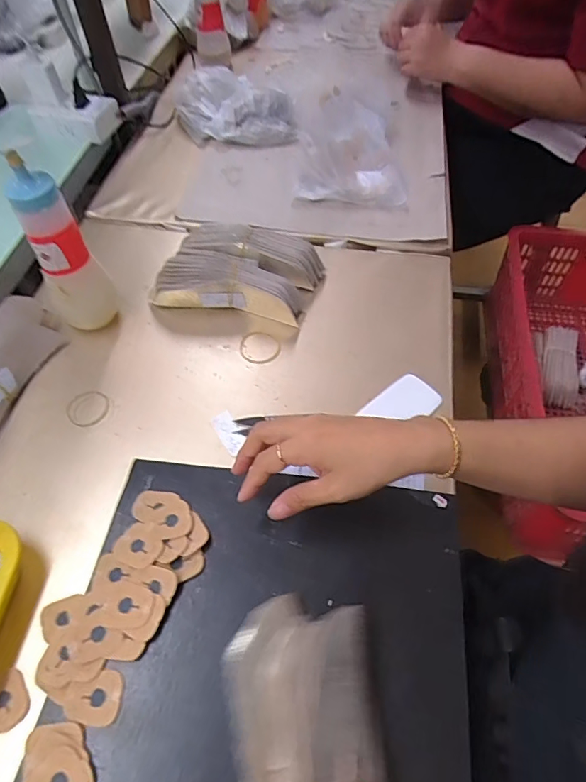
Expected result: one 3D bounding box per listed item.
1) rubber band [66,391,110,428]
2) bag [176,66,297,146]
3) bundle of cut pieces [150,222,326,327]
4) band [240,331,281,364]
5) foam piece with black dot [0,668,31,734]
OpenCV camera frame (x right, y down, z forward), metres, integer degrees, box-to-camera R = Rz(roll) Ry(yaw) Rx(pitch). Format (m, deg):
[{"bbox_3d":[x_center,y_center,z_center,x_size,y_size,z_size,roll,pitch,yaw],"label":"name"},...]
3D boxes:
[{"bbox_3d":[-0.224,0.018,0.509,0.046,0.004,0.045,16,57,10],"label":"rubber band"},{"bbox_3d":[-0.098,-0.489,0.810,0.203,0.064,0.165,-2,56,-2],"label":"bag"},{"bbox_3d":[-0.067,-0.150,0.586,0.198,0.058,0.114,8,56,5],"label":"bundle of cut pieces"},{"bbox_3d":[-0.039,-0.051,0.555,0.048,0.004,0.049,0,56,0],"label":"band"},{"bbox_3d":[-0.221,0.238,0.358,0.035,0.004,0.039,-38,64,-23],"label":"foam piece with black dot"}]

